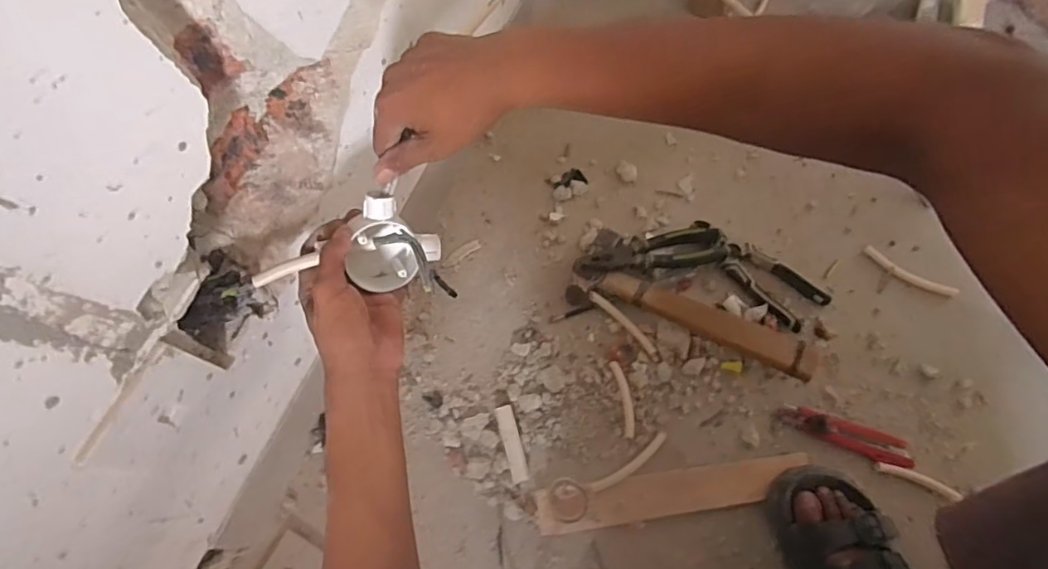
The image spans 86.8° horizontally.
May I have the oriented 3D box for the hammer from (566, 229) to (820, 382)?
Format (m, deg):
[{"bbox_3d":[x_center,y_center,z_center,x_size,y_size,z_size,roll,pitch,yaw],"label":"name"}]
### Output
[{"bbox_3d":[0.204,0.018,0.686,0.288,0.073,0.104,22,70,9],"label":"hammer"}]

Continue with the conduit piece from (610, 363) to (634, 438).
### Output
[{"bbox_3d":[0.122,0.137,0.666,0.017,0.015,0.090,-8,69,-3],"label":"conduit piece"}]

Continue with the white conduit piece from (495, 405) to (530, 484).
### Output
[{"bbox_3d":[-0.013,0.186,0.650,0.021,0.017,0.088,-15,69,-5],"label":"white conduit piece"}]

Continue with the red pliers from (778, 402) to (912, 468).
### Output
[{"bbox_3d":[0.377,0.177,0.654,0.147,0.021,0.031,21,70,9],"label":"red pliers"}]

